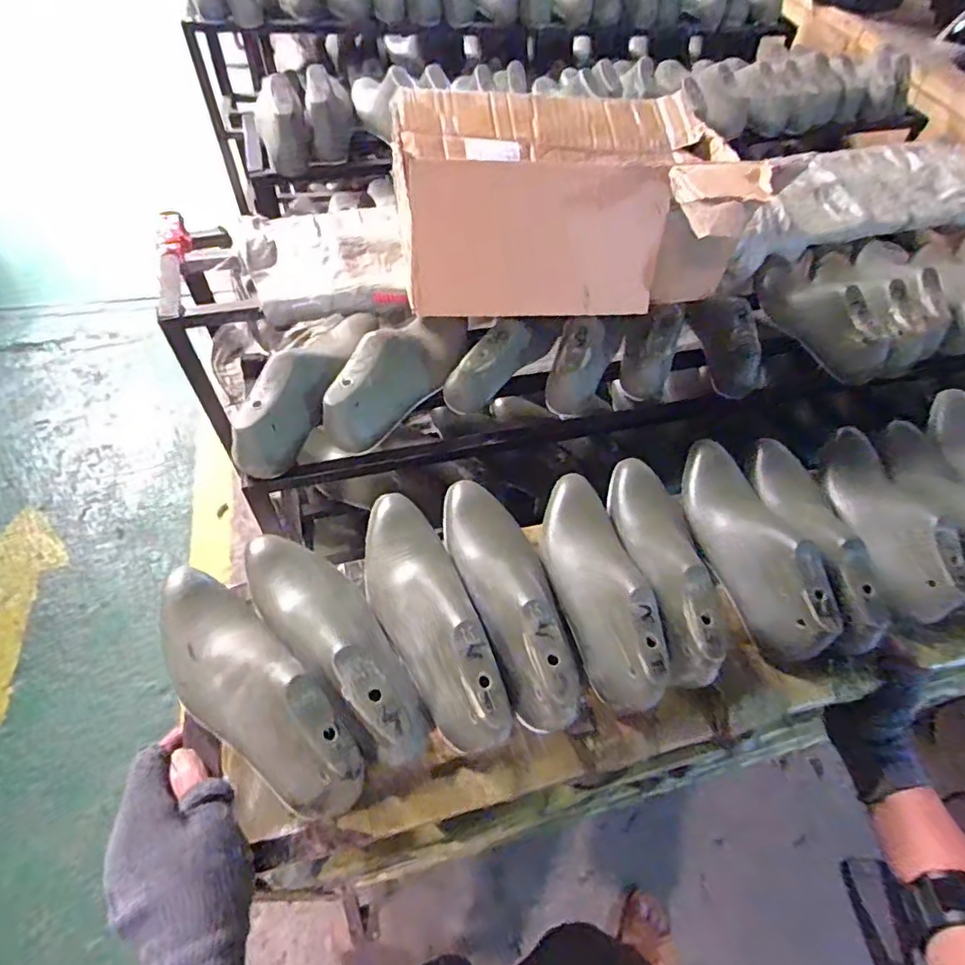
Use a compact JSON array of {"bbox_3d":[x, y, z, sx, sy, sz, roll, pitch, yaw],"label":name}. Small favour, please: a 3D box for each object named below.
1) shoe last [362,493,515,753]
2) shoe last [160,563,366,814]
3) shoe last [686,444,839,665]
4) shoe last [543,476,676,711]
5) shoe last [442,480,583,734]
[{"bbox_3d":[-0.048,0.100,0.484,0.077,0.071,0.240,-17,58,-15],"label":"shoe last"},{"bbox_3d":[-0.181,0.150,0.434,0.235,0.065,0.075,40,62,22],"label":"shoe last"},{"bbox_3d":[0.246,0.045,0.539,0.068,0.074,0.225,-3,55,-6],"label":"shoe last"},{"bbox_3d":[0.106,0.081,0.517,0.073,0.070,0.241,-8,56,-9],"label":"shoe last"},{"bbox_3d":[0.025,0.098,0.513,0.077,0.098,0.243,-13,44,-12],"label":"shoe last"}]

